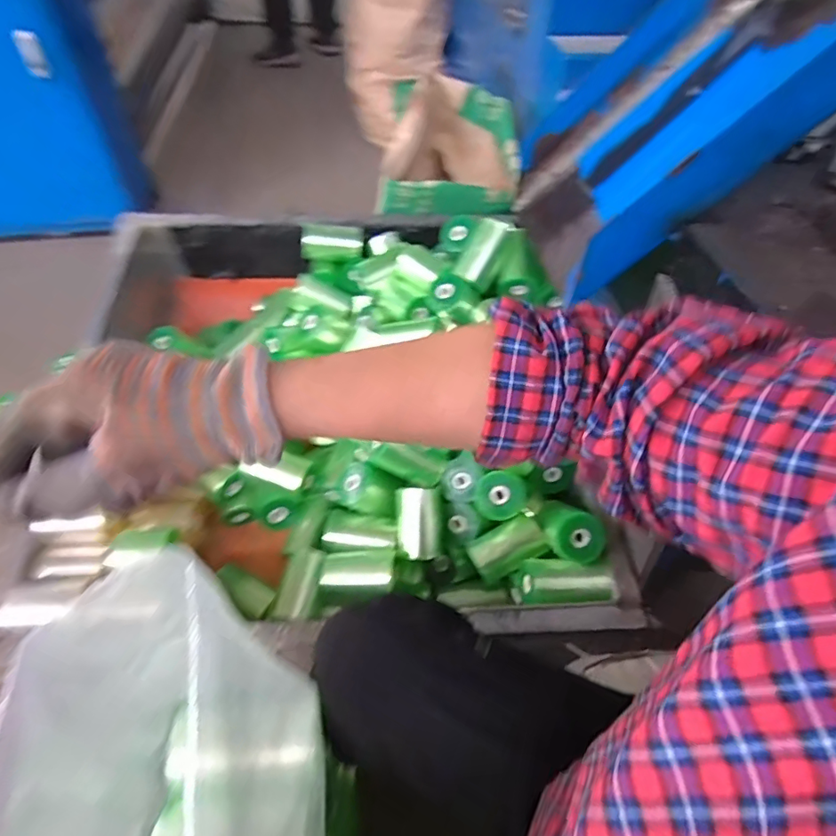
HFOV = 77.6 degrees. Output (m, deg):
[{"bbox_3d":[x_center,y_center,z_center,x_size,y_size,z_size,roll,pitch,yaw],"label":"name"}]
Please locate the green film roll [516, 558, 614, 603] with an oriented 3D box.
[{"bbox_3d":[0.197,0.231,0.715,0.130,0.064,0.065,-3,47,19],"label":"green film roll"}]

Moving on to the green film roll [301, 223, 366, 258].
[{"bbox_3d":[-0.172,-0.357,1.043,0.119,0.052,0.048,1,49,-1],"label":"green film roll"}]

